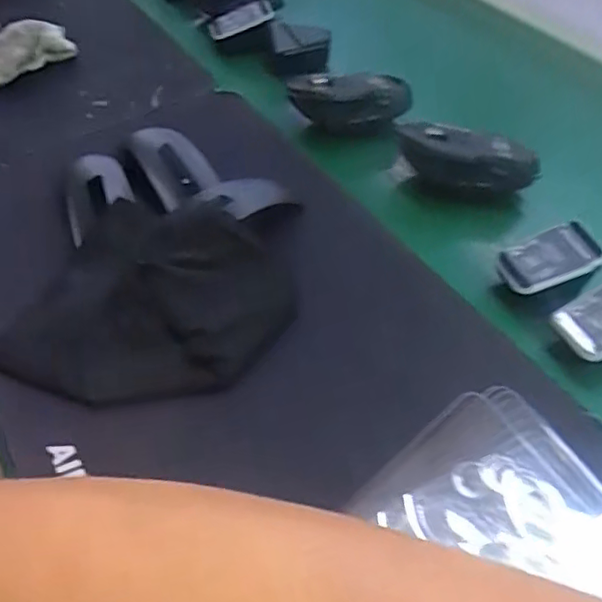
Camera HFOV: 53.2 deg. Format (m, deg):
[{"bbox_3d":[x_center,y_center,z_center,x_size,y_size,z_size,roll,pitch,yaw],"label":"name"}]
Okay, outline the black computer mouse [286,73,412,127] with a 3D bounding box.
[{"bbox_3d":[0.047,-0.190,0.581,0.114,0.045,0.054,4,50,1],"label":"black computer mouse"}]

